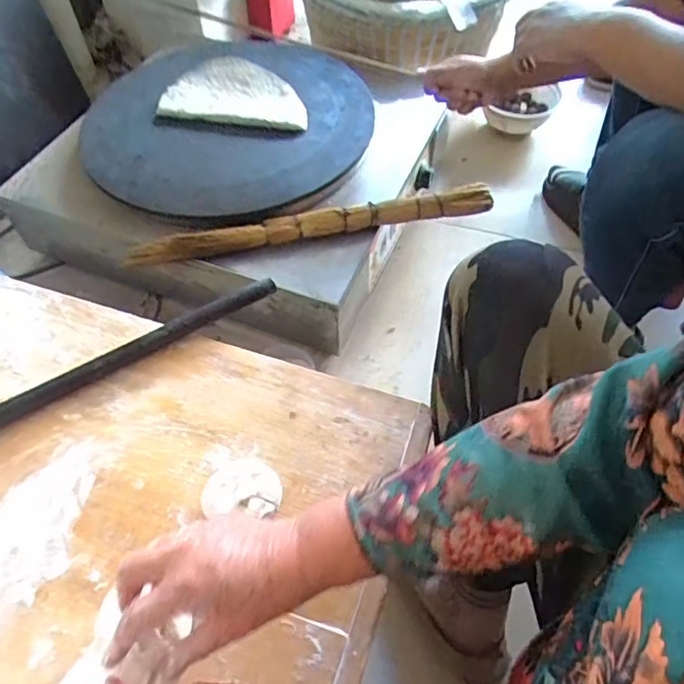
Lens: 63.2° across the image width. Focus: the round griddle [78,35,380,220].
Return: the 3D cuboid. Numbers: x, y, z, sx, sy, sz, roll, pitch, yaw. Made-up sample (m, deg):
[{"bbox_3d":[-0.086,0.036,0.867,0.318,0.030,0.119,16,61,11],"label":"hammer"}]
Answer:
[{"bbox_3d":[-0.193,-0.417,1.031,0.512,0.047,0.512,0,55,1],"label":"round griddle"}]

